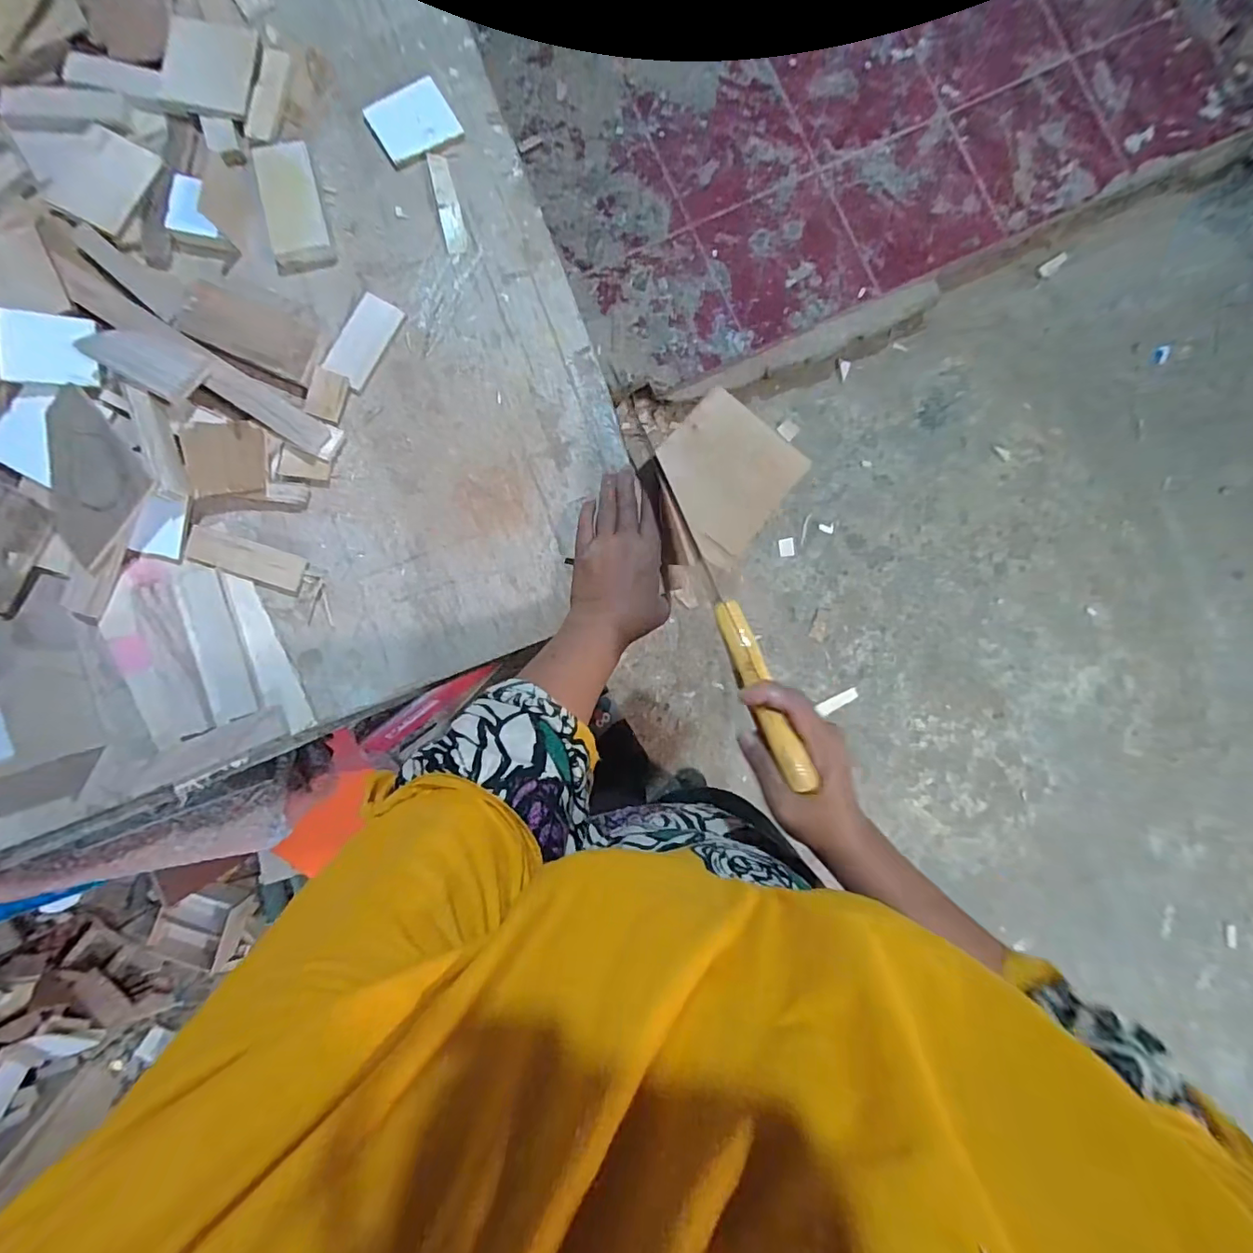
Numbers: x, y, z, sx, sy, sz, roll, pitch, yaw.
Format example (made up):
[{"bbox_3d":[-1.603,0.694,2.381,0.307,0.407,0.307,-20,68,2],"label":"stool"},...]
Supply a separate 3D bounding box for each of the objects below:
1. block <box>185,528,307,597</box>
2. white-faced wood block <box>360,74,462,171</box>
[{"bbox_3d":[-0.346,-0.061,0.490,0.103,0.004,0.035,18,88,-1],"label":"block"},{"bbox_3d":[-0.205,-0.483,0.516,0.076,0.010,0.061,-33,89,-2],"label":"white-faced wood block"}]

